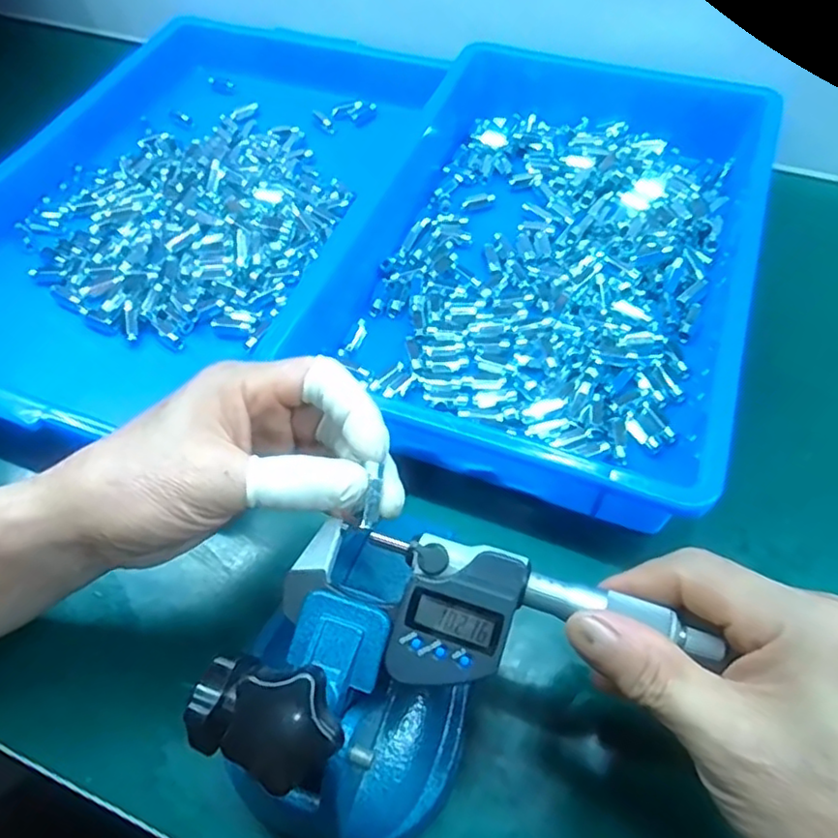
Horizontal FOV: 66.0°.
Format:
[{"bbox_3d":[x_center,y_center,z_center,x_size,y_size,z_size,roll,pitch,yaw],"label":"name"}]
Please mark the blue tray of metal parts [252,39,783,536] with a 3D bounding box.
[{"bbox_3d":[0.093,-0.124,0.438,0.263,0.050,0.371,17,61,14],"label":"blue tray of metal parts"}]

